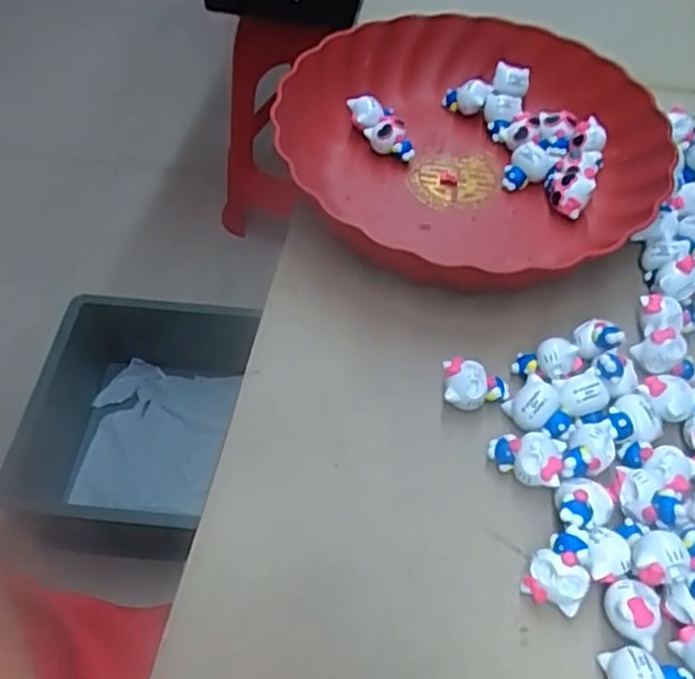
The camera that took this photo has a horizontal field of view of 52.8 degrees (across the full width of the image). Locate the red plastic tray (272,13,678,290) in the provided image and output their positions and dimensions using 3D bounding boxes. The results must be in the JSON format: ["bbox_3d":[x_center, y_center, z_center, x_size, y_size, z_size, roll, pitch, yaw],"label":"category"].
[{"bbox_3d":[0.078,-0.126,0.453,0.238,0.046,0.240,9,54,5],"label":"red plastic tray"}]

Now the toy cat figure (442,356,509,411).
[{"bbox_3d":[0.067,0.024,0.364,0.033,0.017,0.024,3,54,0],"label":"toy cat figure"}]

